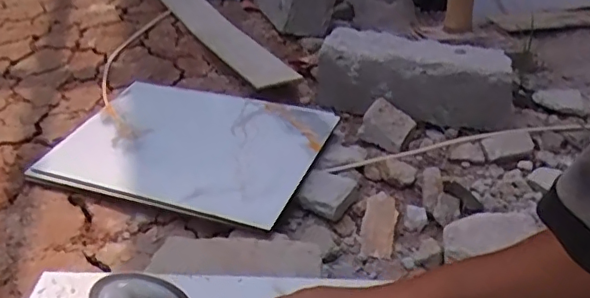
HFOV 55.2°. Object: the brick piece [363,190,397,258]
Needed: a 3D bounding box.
[{"bbox_3d":[0.150,0.131,0.990,0.054,0.017,0.140,3,39,14],"label":"brick piece"}]

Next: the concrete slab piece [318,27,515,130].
[{"bbox_3d":[0.267,-0.161,1.252,0.413,0.135,0.174,10,34,15],"label":"concrete slab piece"}]

